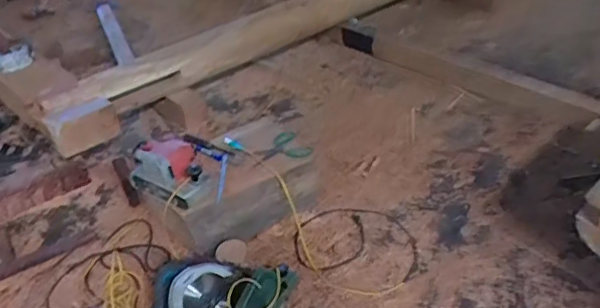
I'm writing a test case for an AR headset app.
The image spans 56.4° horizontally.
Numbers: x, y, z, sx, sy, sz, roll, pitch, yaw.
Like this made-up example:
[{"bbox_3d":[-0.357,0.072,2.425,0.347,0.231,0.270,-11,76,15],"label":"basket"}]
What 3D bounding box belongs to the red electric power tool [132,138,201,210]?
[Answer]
[{"bbox_3d":[-0.429,0.055,1.810,0.244,0.167,0.108,23,43,34],"label":"red electric power tool"}]

